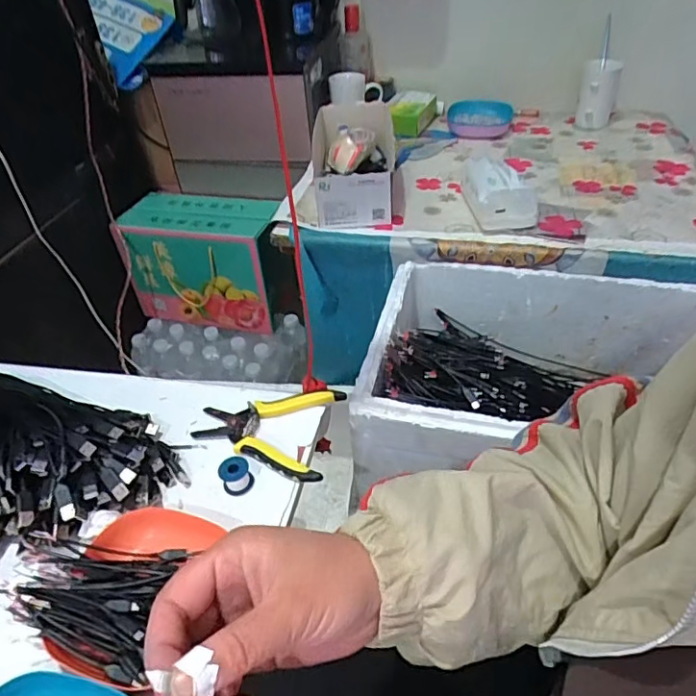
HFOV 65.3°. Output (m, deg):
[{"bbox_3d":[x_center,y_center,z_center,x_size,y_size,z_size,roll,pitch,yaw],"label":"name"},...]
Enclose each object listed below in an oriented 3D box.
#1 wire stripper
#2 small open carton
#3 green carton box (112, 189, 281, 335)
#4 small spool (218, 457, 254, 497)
[{"bbox_3d":[-0.092,0.087,0.595,0.155,0.017,0.114,6,42,11],"label":"wire stripper"},{"bbox_3d":[0.012,-0.314,0.939,0.135,0.130,0.232,-4,41,0],"label":"small open carton"},{"bbox_3d":[-0.300,-0.192,1.210,0.334,0.236,0.164,8,43,13],"label":"green carton box"},{"bbox_3d":[-0.112,0.128,0.543,0.030,0.024,0.031,-21,44,-19],"label":"small spool"}]

